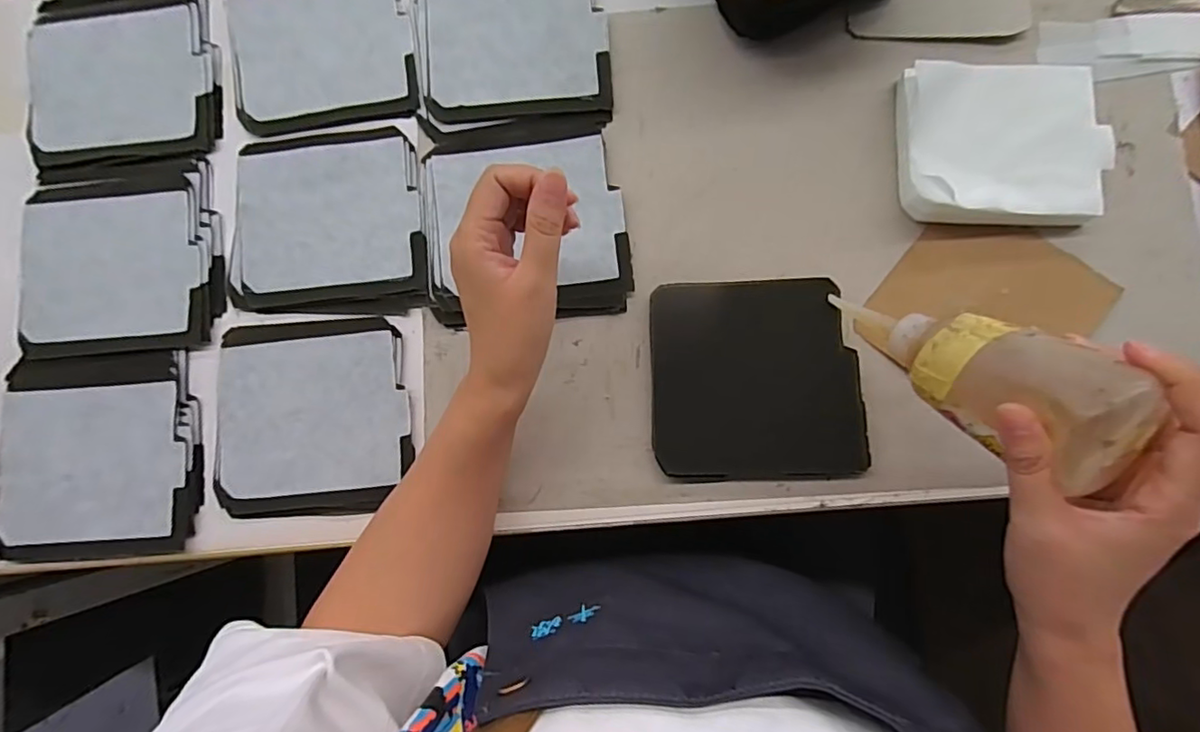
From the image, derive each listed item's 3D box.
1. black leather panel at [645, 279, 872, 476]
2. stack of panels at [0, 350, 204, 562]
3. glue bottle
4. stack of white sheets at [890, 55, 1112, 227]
[{"bbox_3d":[0.105,0.008,0.390,0.136,0.011,0.132,-2,84,3],"label":"black leather panel"},{"bbox_3d":[-0.352,0.061,0.398,0.138,0.014,0.139,-4,84,2],"label":"stack of panels"},{"bbox_3d":[0.194,-0.003,0.304,0.051,0.153,0.042,-44,127,-2],"label":"glue bottle"},{"bbox_3d":[0.277,-0.151,0.392,0.130,0.027,0.108,2,84,3],"label":"stack of white sheets"}]

